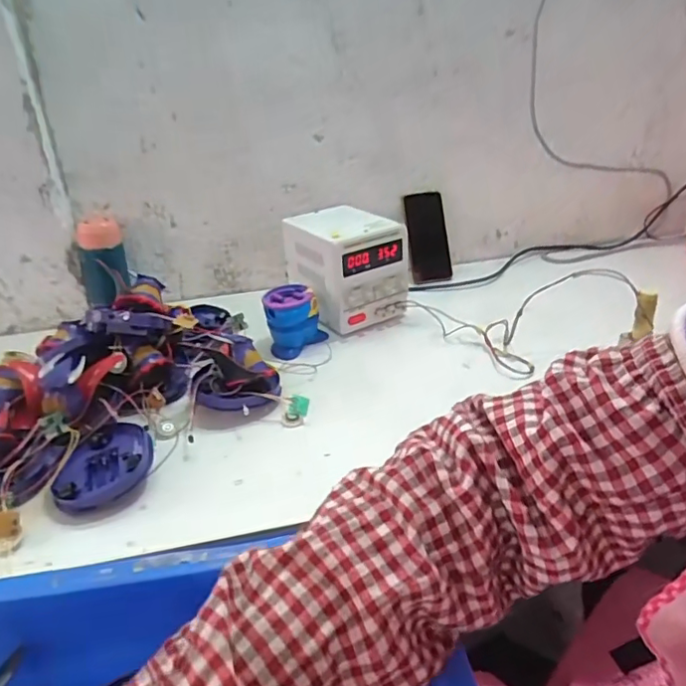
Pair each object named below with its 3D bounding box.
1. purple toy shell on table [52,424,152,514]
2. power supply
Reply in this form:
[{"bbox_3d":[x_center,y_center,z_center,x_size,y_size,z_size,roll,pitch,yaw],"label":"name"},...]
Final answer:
[{"bbox_3d":[-0.256,0.133,0.606,0.099,0.034,0.104,-12,28,-16],"label":"purple toy shell on table"},{"bbox_3d":[0.001,-0.122,0.928,0.145,0.162,0.158,-18,30,-26],"label":"power supply"}]

